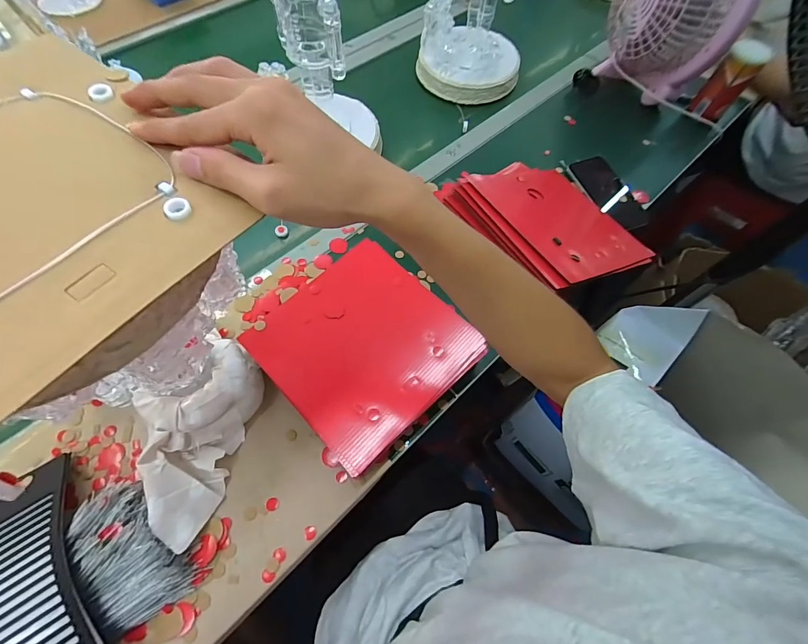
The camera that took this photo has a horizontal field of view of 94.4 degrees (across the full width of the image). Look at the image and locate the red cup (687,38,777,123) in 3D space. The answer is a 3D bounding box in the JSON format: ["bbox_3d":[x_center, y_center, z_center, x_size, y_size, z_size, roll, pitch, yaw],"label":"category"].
[{"bbox_3d":[0.638,-0.470,0.740,0.064,0.141,0.062,1,64,-3],"label":"red cup"}]

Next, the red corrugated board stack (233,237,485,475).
[{"bbox_3d":[-0.050,0.027,0.474,0.221,0.028,0.221,-41,78,-14],"label":"red corrugated board stack"}]

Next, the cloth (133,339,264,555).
[{"bbox_3d":[-0.242,0.130,0.432,0.103,0.062,0.212,15,77,4],"label":"cloth"}]

